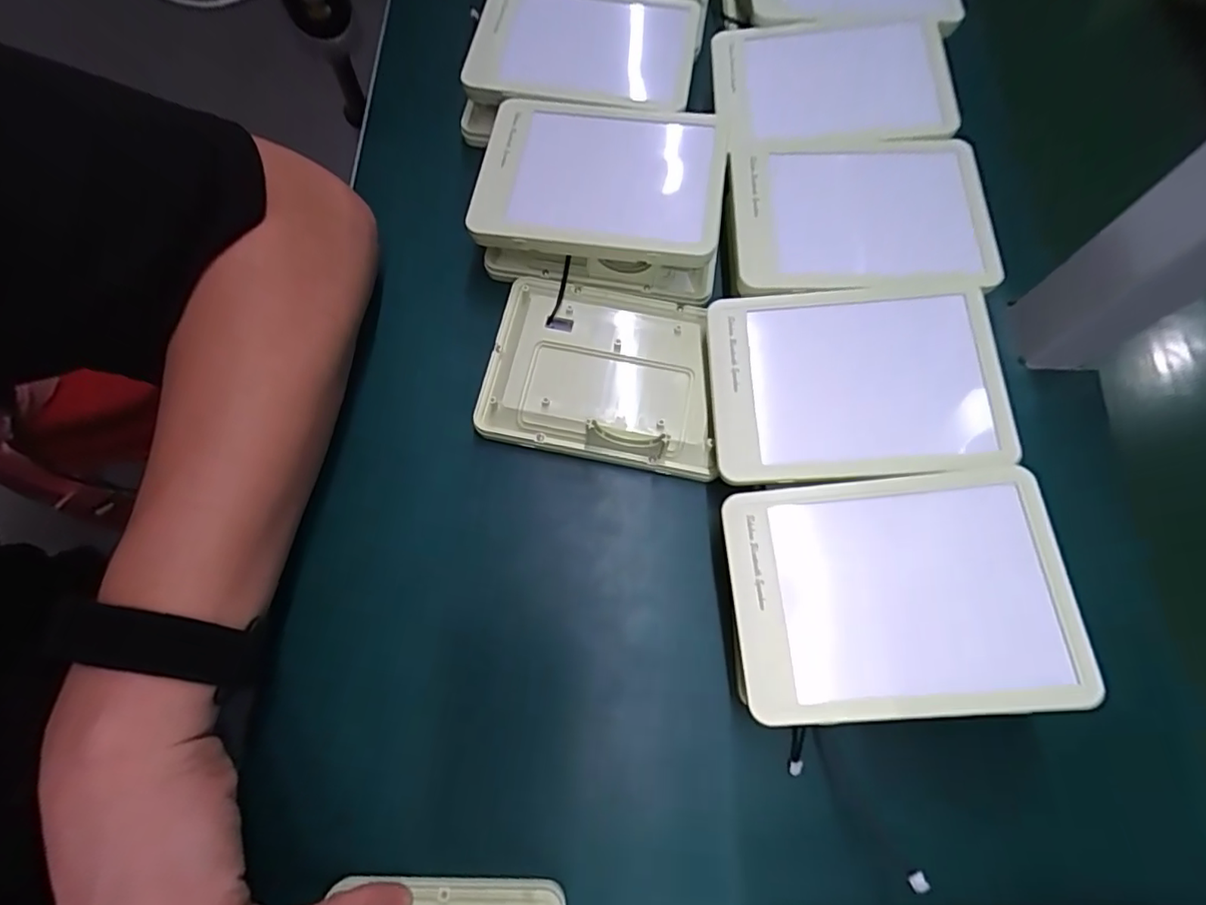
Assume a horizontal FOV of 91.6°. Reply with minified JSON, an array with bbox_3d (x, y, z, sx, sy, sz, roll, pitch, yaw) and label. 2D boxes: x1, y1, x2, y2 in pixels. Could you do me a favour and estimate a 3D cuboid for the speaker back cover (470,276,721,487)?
[{"bbox_3d":[0.000,-0.044,0.322,0.125,0.023,0.097,11,70,2],"label":"speaker back cover"}]

